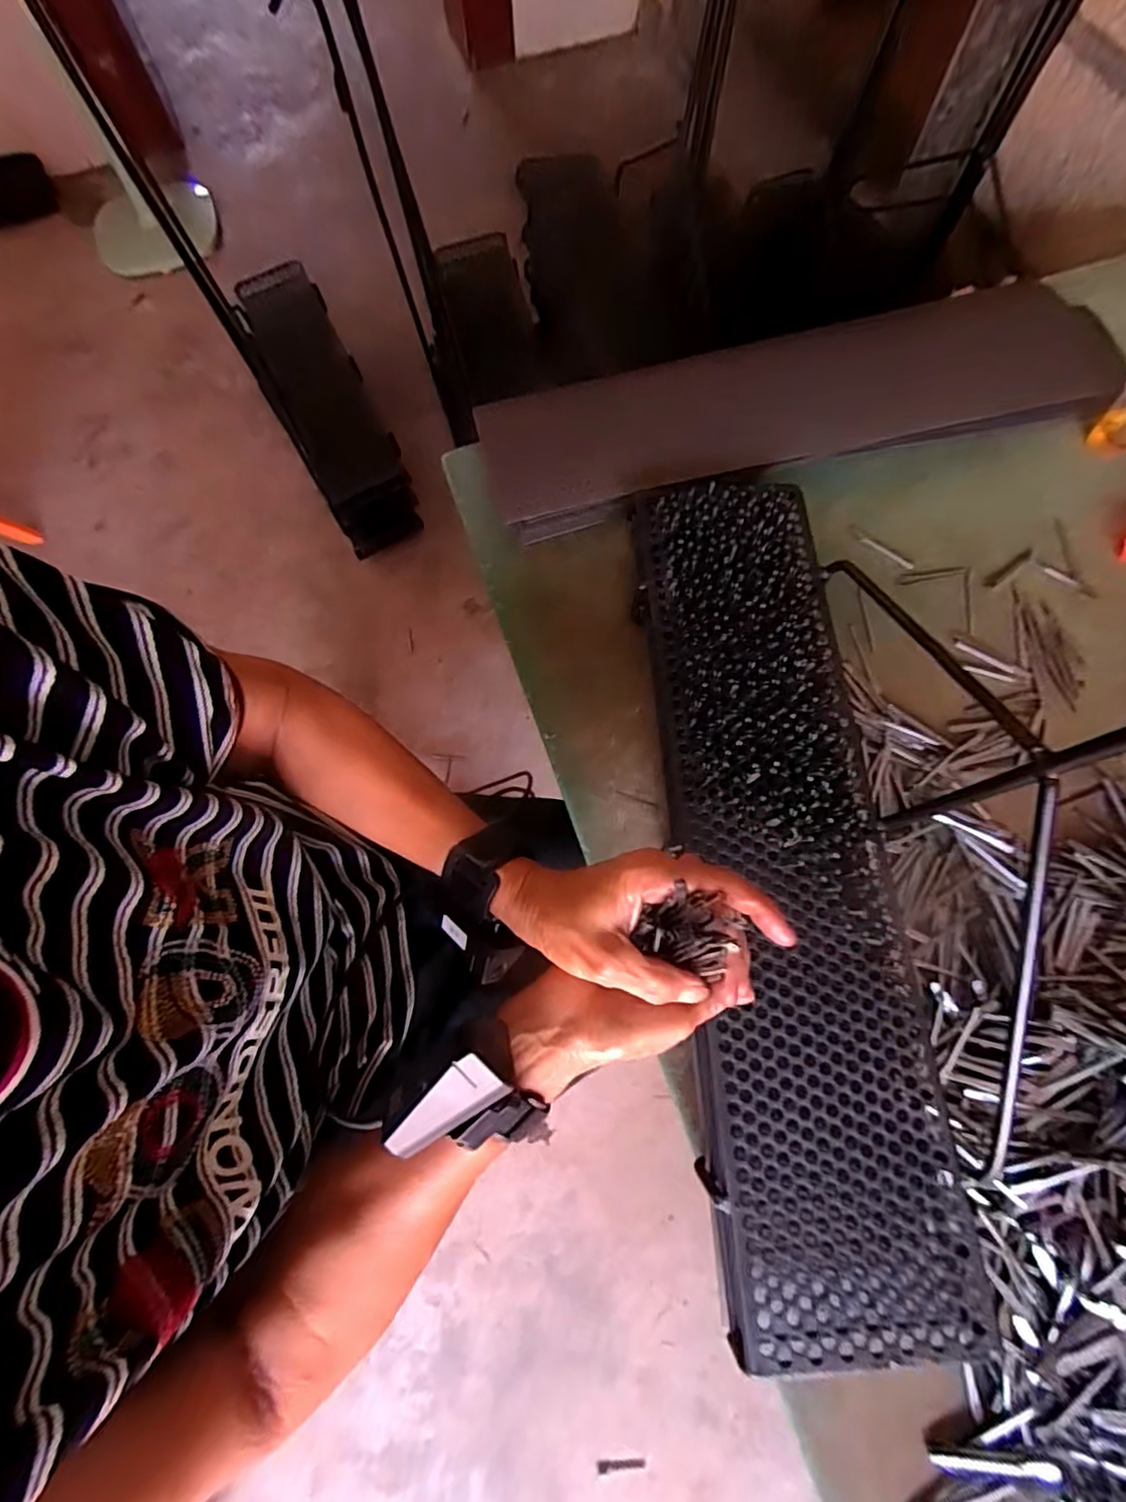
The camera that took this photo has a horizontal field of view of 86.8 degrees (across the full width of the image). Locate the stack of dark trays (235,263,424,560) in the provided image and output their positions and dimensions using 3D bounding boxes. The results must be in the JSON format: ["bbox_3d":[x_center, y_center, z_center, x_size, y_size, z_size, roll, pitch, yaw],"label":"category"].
[{"bbox_3d":[-0.464,-0.677,1.197,0.156,0.207,0.524,-25,74,-7],"label":"stack of dark trays"}]

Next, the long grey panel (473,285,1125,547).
[{"bbox_3d":[0.235,-0.354,0.603,0.631,0.043,0.157,-15,73,-4],"label":"long grey panel"}]

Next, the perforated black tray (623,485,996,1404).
[{"bbox_3d":[0.153,0.064,0.422,0.143,0.028,0.587,-3,73,0],"label":"perforated black tray"}]

